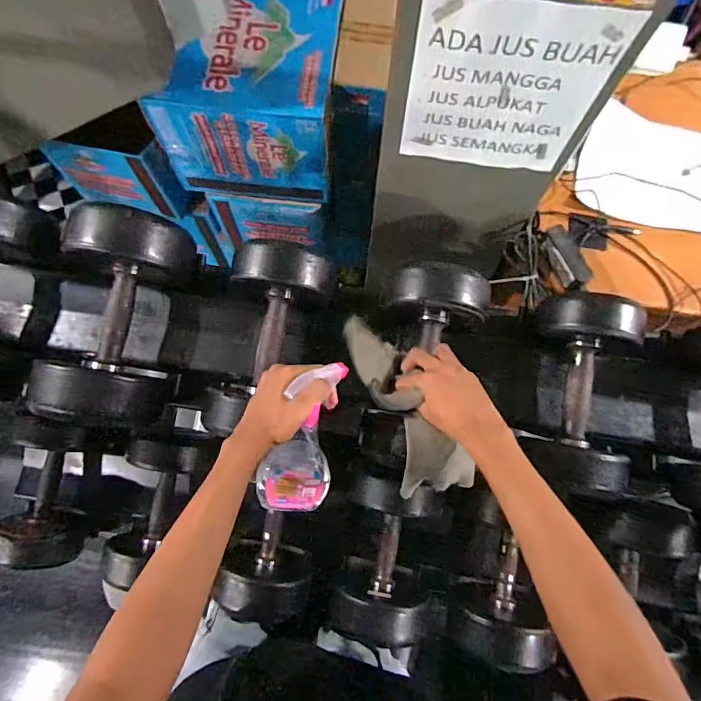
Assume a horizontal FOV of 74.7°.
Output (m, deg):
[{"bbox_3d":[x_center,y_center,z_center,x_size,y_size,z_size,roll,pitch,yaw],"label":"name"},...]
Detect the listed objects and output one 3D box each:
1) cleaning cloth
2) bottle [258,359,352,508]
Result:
[{"bbox_3d":[0.057,0.066,0.580,0.085,0.082,0.253,-29,74,-9],"label":"cleaning cloth"},{"bbox_3d":[-0.055,0.106,0.533,0.078,0.060,0.187,15,104,4],"label":"bottle"}]

